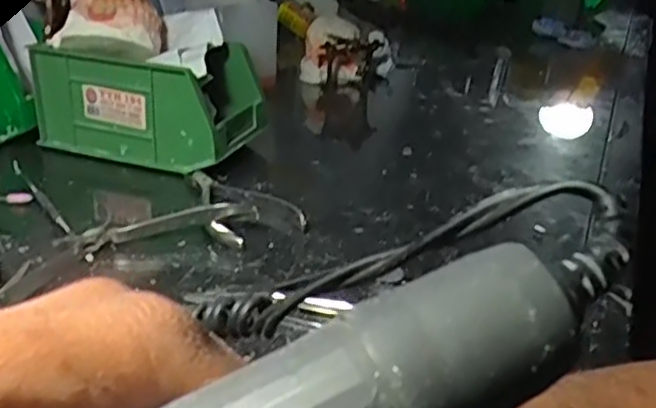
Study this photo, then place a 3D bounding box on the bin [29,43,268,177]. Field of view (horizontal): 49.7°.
[{"bbox_3d":[-0.149,-0.090,0.604,0.172,0.085,0.095,11,26,16],"label":"bin"}]

